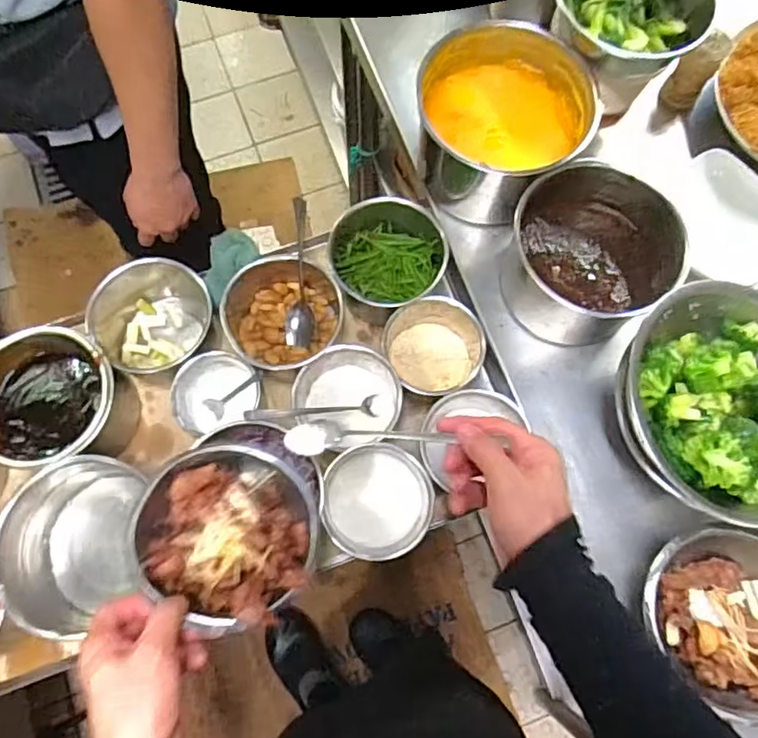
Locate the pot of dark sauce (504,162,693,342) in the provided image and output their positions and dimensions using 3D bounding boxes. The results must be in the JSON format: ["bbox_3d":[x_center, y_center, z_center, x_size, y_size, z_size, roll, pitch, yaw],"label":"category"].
[{"bbox_3d":[0.217,-0.128,0.667,0.163,0.111,0.175,0,74,-1],"label":"pot of dark sauce"}]

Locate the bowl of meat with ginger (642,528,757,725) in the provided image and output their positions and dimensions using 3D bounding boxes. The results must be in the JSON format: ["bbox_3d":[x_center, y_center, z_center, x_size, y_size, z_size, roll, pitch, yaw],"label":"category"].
[{"bbox_3d":[0.338,0.234,0.584,0.141,0.071,0.173,-43,79,-12],"label":"bowl of meat with ginger"}]

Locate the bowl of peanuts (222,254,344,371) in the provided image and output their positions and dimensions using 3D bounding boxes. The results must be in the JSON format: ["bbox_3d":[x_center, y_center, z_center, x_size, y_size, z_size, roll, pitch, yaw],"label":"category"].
[{"bbox_3d":[-0.123,-0.072,0.746,0.130,0.073,0.140,0,74,-1],"label":"bowl of peanuts"}]

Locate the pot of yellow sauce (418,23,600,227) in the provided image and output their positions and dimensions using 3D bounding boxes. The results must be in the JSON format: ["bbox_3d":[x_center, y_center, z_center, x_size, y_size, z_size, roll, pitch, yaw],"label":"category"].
[{"bbox_3d":[0.139,-0.279,0.703,0.181,0.104,0.180,0,74,-1],"label":"pot of yellow sauce"}]

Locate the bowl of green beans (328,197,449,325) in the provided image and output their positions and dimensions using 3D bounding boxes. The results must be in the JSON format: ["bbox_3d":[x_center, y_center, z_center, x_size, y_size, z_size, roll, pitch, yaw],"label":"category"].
[{"bbox_3d":[0.010,-0.130,0.758,0.138,0.085,0.121,13,74,3],"label":"bowl of green beans"}]

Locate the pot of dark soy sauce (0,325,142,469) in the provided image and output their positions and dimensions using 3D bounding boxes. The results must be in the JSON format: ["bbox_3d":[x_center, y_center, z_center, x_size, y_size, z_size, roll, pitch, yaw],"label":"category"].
[{"bbox_3d":[-0.370,0.041,0.704,0.145,0.112,0.149,0,74,-1],"label":"pot of dark soy sauce"}]

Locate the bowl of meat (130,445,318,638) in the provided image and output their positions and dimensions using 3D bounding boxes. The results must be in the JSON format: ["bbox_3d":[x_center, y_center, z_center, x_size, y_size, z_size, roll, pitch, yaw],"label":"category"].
[{"bbox_3d":[-0.141,0.150,0.567,0.166,0.062,0.150,30,75,7],"label":"bowl of meat"}]

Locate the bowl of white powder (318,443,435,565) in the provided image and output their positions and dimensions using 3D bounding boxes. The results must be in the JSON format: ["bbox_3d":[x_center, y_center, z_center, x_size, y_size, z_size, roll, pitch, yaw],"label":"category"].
[{"bbox_3d":[-0.004,0.145,0.664,0.117,0.068,0.116,0,74,-1],"label":"bowl of white powder"}]

